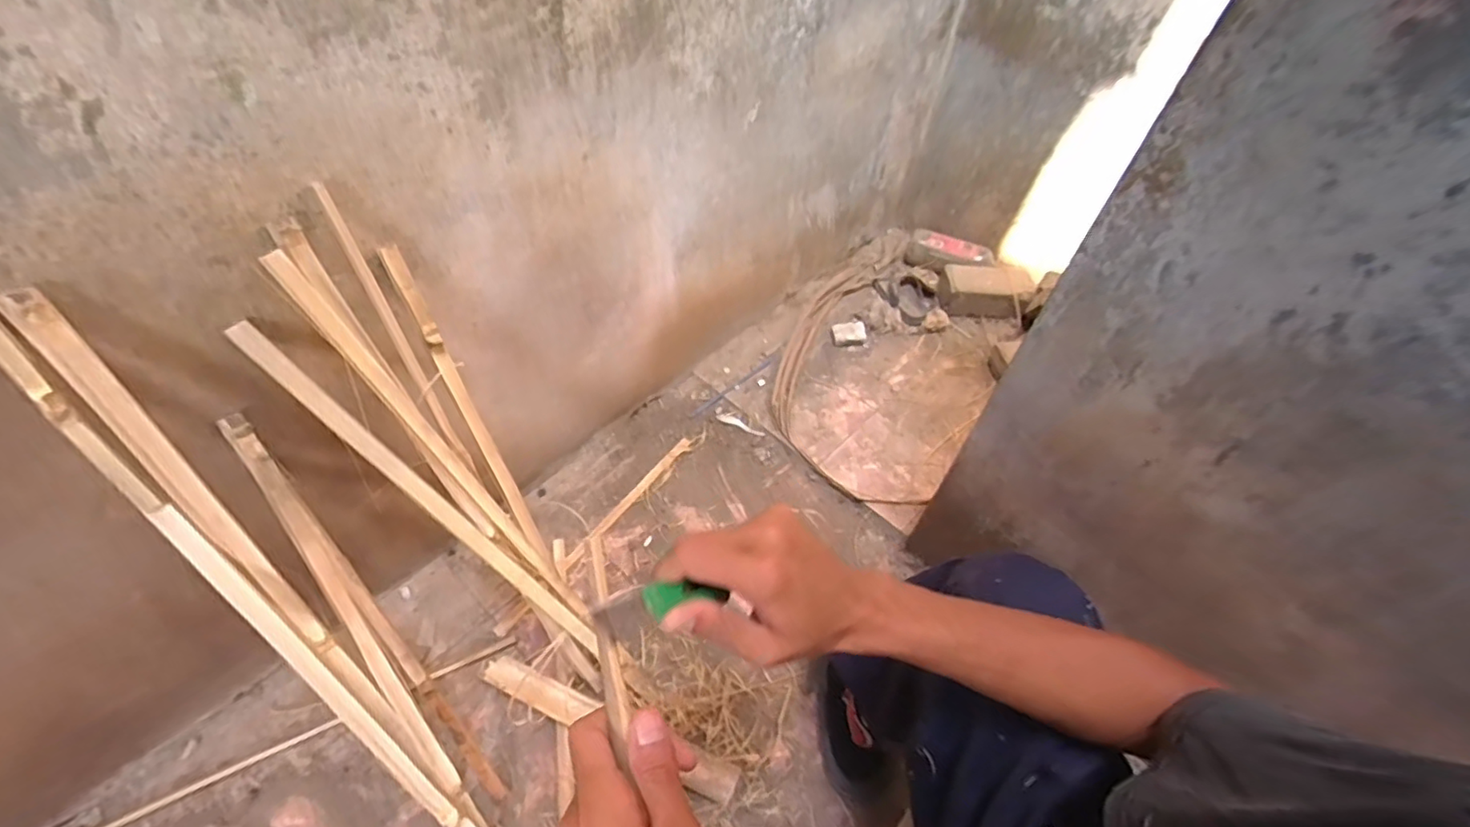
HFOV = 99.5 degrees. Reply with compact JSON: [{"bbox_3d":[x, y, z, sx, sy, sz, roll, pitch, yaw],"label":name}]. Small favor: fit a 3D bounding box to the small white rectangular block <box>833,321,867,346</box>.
[{"bbox_3d":[0.257,-0.180,1.396,0.076,0.026,0.052,-14,54,-16],"label":"small white rectangular block"}]

